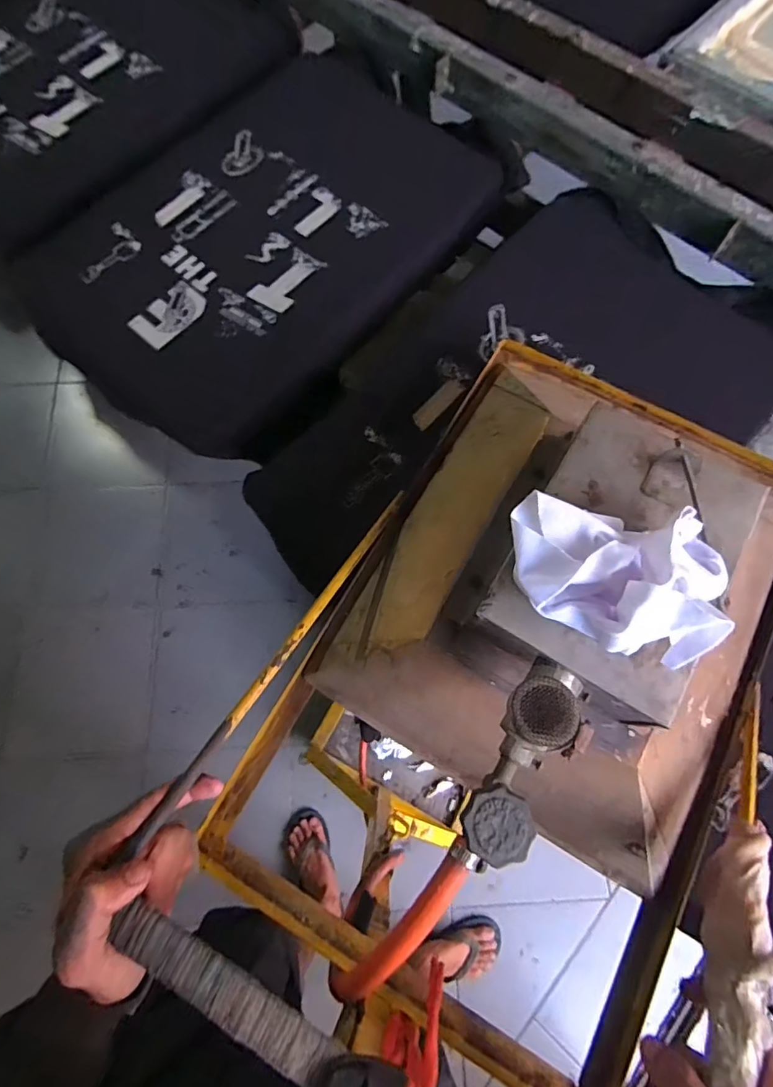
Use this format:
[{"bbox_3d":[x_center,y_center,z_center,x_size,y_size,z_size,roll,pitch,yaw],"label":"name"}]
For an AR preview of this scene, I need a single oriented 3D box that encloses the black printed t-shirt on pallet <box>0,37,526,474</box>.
[{"bbox_3d":[-0.194,-0.398,0.707,0.405,0.072,0.542,38,77,12],"label":"black printed t-shirt on pallet"}]

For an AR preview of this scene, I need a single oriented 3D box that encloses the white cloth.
[{"bbox_3d":[0.152,0.018,0.316,0.136,0.050,0.097,7,73,3],"label":"white cloth"}]

